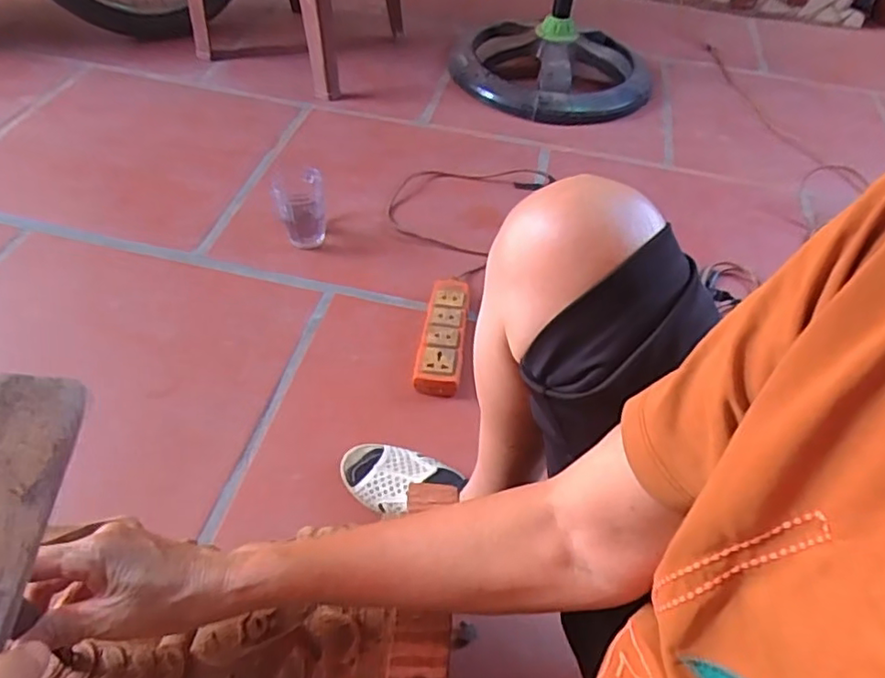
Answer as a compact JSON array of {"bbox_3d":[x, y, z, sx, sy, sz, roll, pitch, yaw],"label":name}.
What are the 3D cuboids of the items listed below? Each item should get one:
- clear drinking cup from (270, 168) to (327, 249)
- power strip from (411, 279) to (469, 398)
[{"bbox_3d":[-0.230,-0.214,0.974,0.077,0.117,0.077,2,49,-2],"label":"clear drinking cup"},{"bbox_3d":[0.001,-0.006,0.871,0.059,0.044,0.201,7,49,2],"label":"power strip"}]

